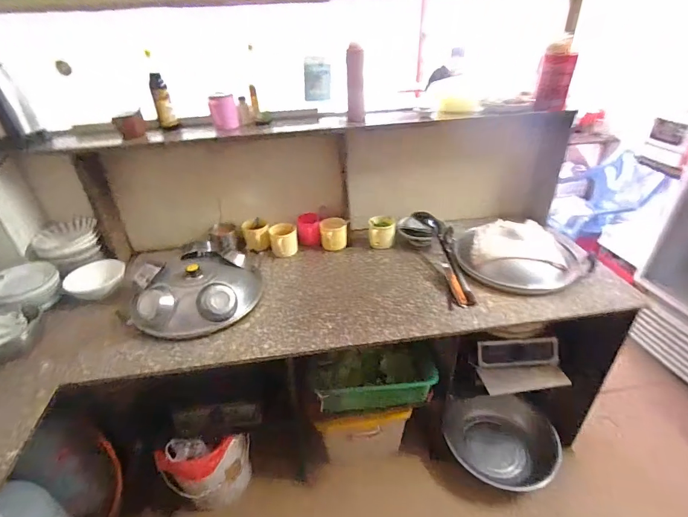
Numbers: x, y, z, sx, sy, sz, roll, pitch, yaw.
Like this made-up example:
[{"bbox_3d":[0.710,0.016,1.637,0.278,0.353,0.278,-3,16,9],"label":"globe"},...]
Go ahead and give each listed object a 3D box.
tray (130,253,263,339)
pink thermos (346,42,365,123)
[{"bbox_3d":[-0.449,0.097,1.117,0.312,0.122,0.340,14,36,24],"label":"tray"},{"bbox_3d":[0.036,-0.543,1.172,0.056,0.222,0.061,2,33,7],"label":"pink thermos"}]

